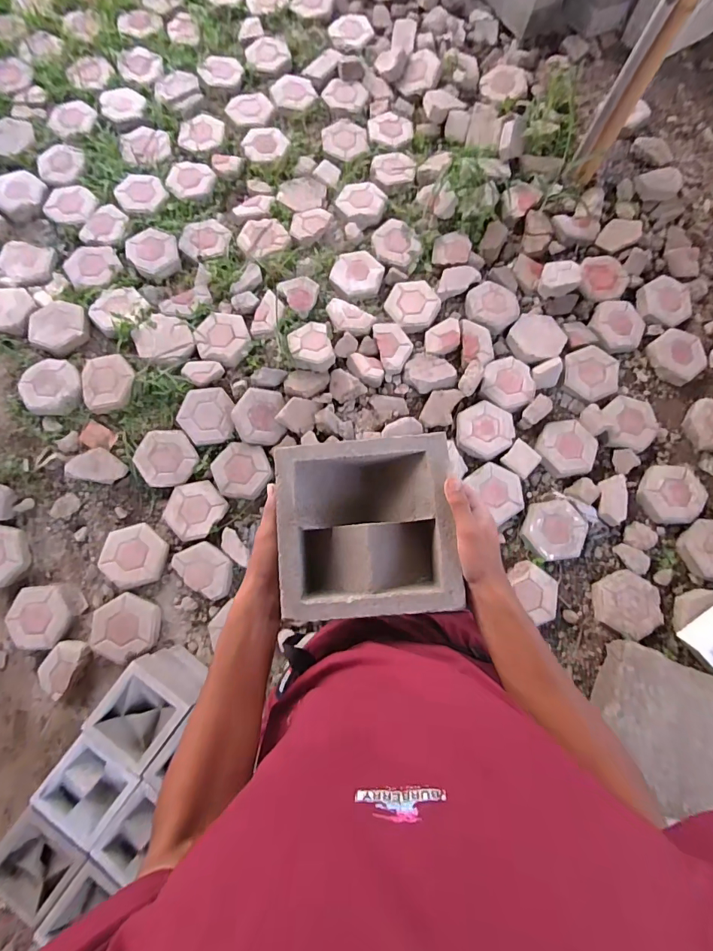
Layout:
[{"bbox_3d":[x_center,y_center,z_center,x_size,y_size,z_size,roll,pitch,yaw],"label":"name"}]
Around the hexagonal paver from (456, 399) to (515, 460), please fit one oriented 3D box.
[{"bbox_3d":[0.476,-0.166,1.572,0.201,0.048,0.218,2,78,0],"label":"hexagonal paver"}]

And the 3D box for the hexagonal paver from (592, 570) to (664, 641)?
[{"bbox_3d":[0.926,0.437,1.437,0.225,0.046,0.214,29,79,6],"label":"hexagonal paver"}]

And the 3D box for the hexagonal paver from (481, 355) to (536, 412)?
[{"bbox_3d":[0.574,-0.347,1.607,0.201,0.044,0.183,30,79,6],"label":"hexagonal paver"}]

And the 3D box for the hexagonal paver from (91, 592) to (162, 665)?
[{"bbox_3d":[-0.761,0.494,1.399,0.213,0.057,0.197,10,78,2],"label":"hexagonal paver"}]

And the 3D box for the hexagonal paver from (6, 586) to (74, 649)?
[{"bbox_3d":[-1.069,0.476,1.423,0.206,0.055,0.209,5,78,1],"label":"hexagonal paver"}]

